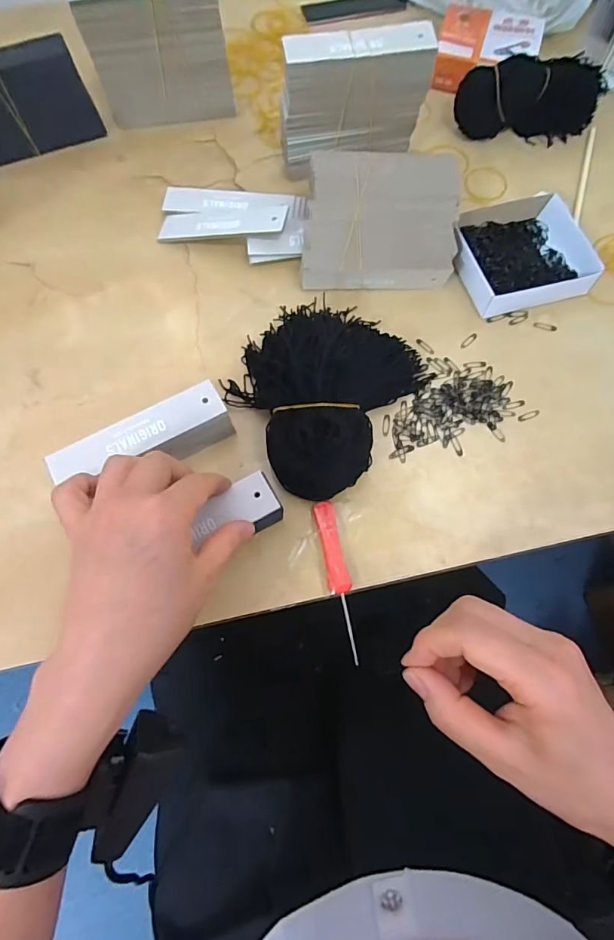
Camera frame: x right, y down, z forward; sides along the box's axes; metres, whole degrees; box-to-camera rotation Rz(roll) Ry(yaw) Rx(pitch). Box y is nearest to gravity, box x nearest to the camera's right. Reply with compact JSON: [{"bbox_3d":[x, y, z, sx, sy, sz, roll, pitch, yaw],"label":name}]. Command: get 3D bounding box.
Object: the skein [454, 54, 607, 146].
[{"bbox_3d":[0.235,-0.387,0.470,0.149,0.059,0.046,-2,69,-1],"label":"skein"}]

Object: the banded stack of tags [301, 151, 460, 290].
[{"bbox_3d":[0.063,-0.218,0.396,0.133,0.028,0.113,-3,88,-4],"label":"banded stack of tags"}]

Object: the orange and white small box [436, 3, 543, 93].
[{"bbox_3d":[0.204,-0.478,0.514,0.107,0.035,0.109,18,70,6],"label":"orange and white small box"}]

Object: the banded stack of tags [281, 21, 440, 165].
[{"bbox_3d":[0.044,-0.336,0.418,0.127,0.103,0.029,-7,69,-3],"label":"banded stack of tags"}]

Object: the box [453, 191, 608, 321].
[{"bbox_3d":[0.192,-0.203,0.412,0.112,0.029,0.111,-14,70,-6],"label":"box"}]

